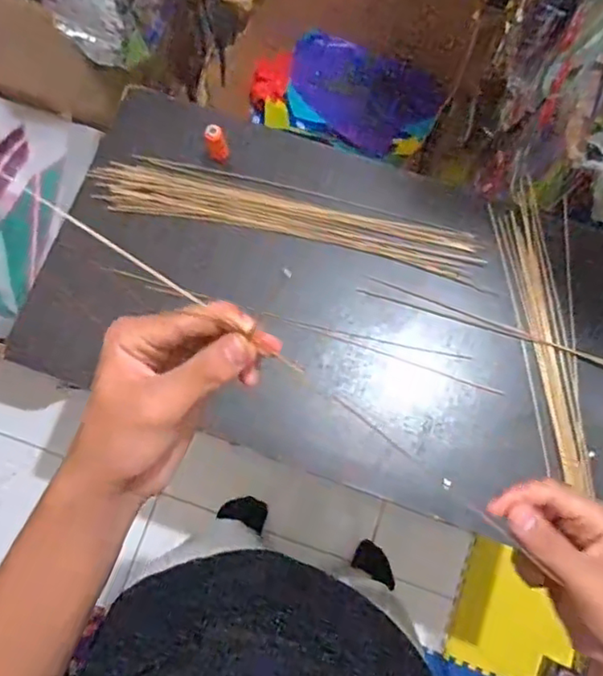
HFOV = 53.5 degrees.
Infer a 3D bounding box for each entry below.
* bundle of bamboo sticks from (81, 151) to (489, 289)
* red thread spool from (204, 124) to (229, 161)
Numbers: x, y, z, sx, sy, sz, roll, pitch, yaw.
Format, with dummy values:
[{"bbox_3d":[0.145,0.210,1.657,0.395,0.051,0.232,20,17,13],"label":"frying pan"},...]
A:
[{"bbox_3d":[-0.020,-0.153,0.745,0.486,0.020,0.082,14,77,4],"label":"bundle of bamboo sticks"},{"bbox_3d":[-0.105,-0.241,0.746,0.023,0.066,0.021,0,76,1],"label":"red thread spool"}]

